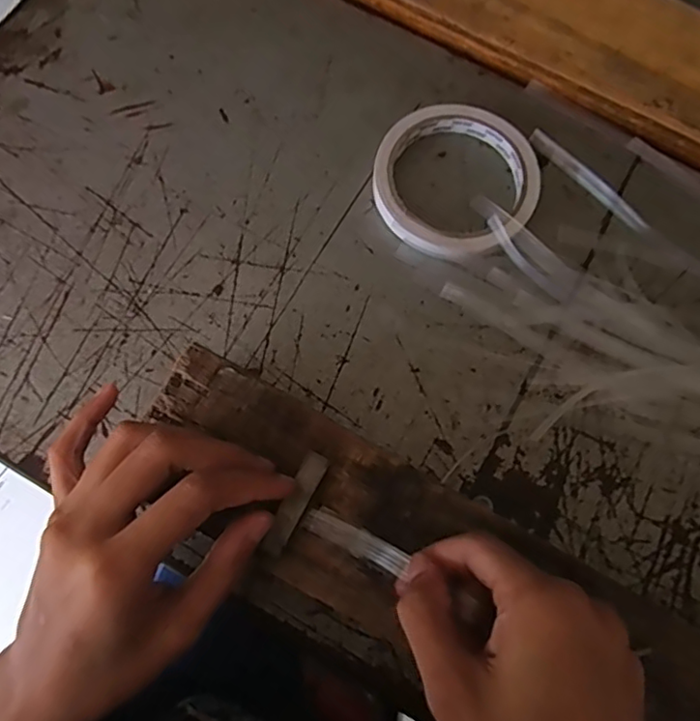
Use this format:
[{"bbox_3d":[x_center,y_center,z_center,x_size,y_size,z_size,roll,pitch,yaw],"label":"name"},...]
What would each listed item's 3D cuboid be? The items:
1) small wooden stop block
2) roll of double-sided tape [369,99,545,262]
[{"bbox_3d":[-0.022,0.060,0.246,0.009,0.007,0.044,27,79,5],"label":"small wooden stop block"},{"bbox_3d":[0.062,-0.105,0.346,0.093,0.013,0.096,0,75,-2],"label":"roll of double-sided tape"}]

